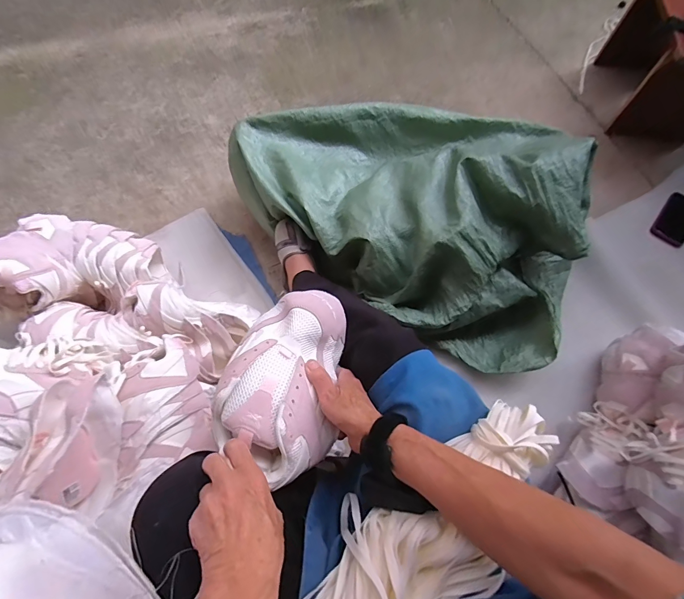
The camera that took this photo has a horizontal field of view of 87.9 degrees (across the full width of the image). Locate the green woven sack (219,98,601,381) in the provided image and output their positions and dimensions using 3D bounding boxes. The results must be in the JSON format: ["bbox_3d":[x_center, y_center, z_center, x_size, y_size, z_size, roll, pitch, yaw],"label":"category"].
[{"bbox_3d":[0.179,-0.231,0.825,0.790,0.273,0.544,34,71,12],"label":"green woven sack"}]

